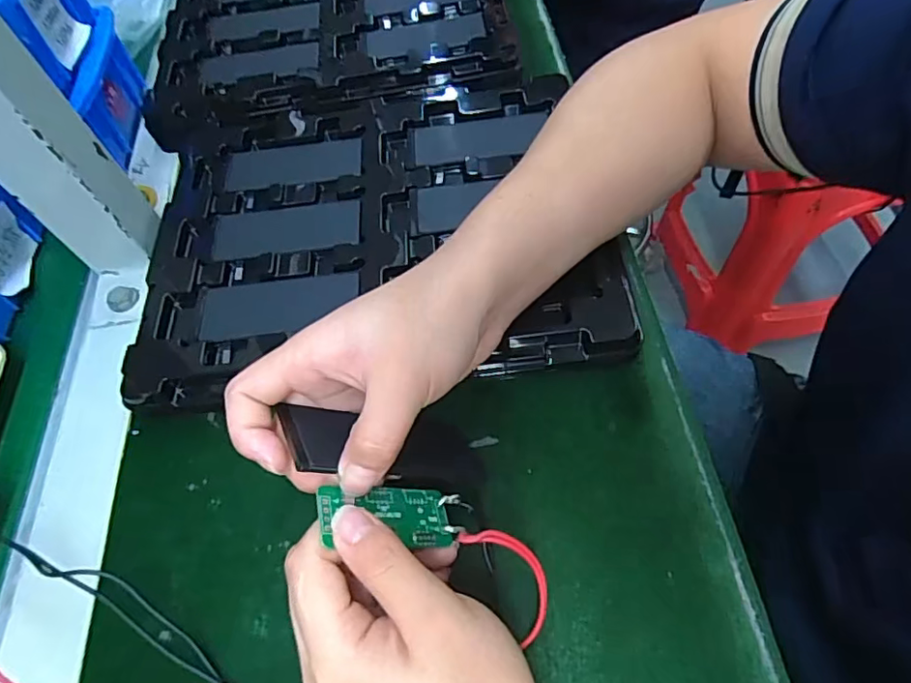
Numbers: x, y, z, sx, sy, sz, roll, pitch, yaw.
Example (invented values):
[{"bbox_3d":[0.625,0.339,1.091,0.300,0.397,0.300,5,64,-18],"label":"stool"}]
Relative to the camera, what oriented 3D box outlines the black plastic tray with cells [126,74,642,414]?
[{"bbox_3d":[-0.047,-0.074,0.348,0.276,0.027,0.224,-8,59,2],"label":"black plastic tray with cells"}]

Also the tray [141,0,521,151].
[{"bbox_3d":[-0.102,-0.263,0.450,0.282,0.015,0.227,-15,59,-3],"label":"tray"}]

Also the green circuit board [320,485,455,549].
[{"bbox_3d":[-0.027,0.067,0.218,0.054,0.004,0.024,13,42,-29],"label":"green circuit board"}]

